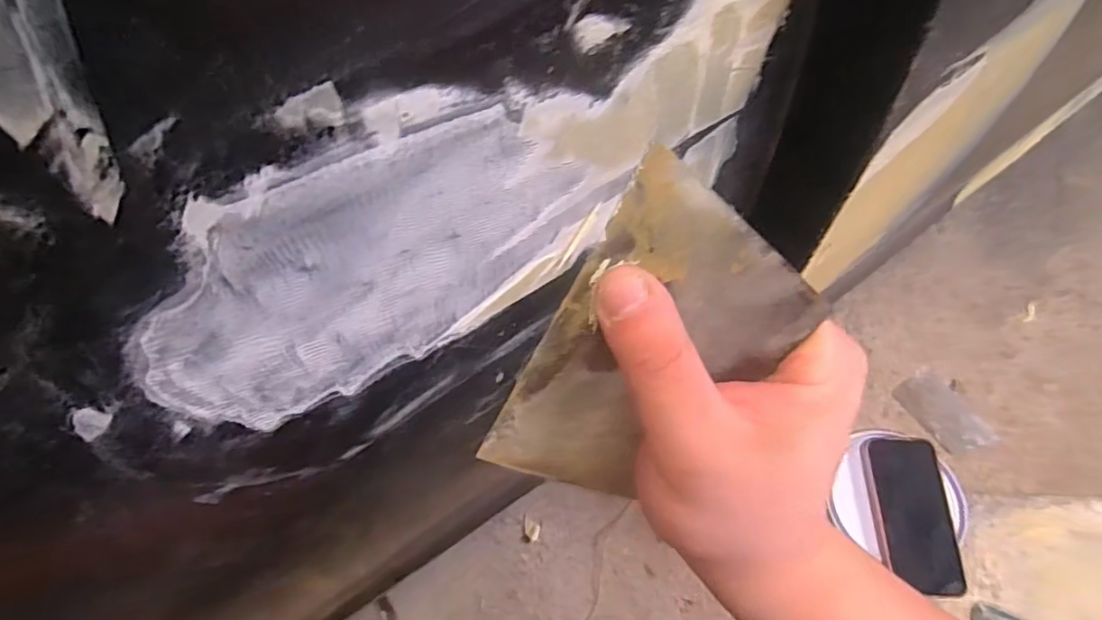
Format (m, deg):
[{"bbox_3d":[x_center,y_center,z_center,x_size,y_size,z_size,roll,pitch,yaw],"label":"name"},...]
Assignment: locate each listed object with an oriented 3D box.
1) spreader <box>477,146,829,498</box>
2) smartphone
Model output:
[{"bbox_3d":[0.029,0.021,0.198,0.071,0.139,0.004,23,38,-14],"label":"spreader"},{"bbox_3d":[0.383,0.215,0.611,0.076,0.012,0.152,0,68,3],"label":"smartphone"}]

